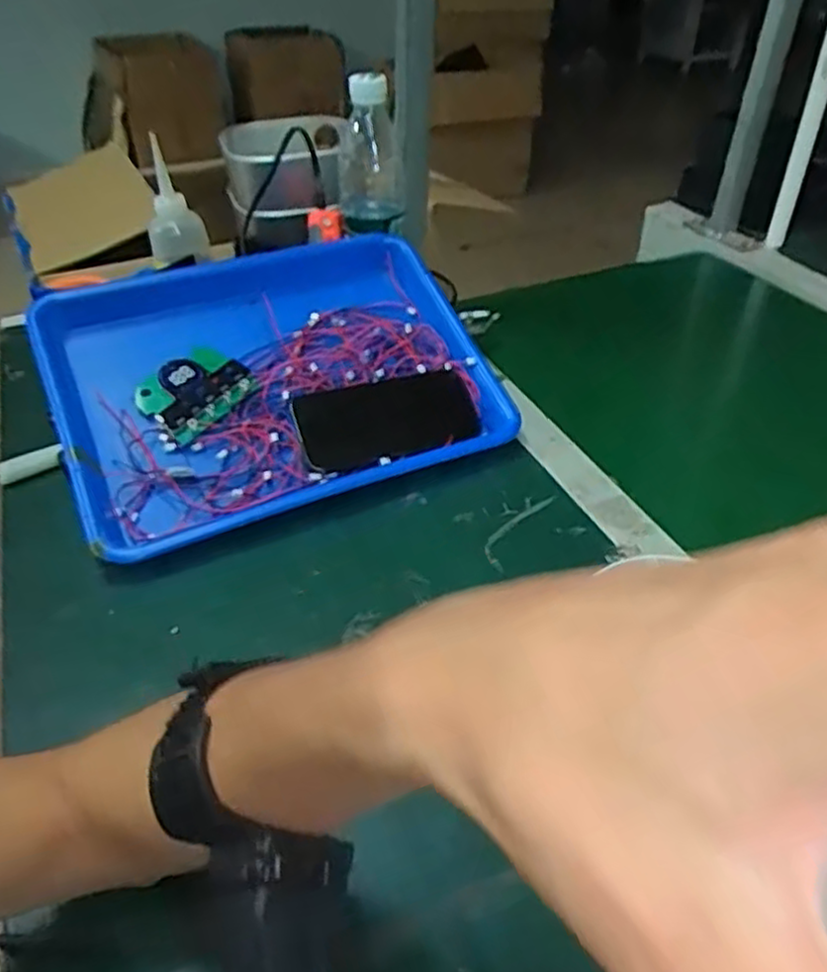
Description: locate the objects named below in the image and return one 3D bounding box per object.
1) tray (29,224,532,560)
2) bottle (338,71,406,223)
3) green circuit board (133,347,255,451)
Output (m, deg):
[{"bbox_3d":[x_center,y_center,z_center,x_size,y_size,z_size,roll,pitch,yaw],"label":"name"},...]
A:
[{"bbox_3d":[-0.110,-0.087,0.602,0.342,0.050,0.253,-19,60,-16],"label":"tray"},{"bbox_3d":[-0.043,-0.308,0.689,0.061,0.127,0.056,0,60,1],"label":"bottle"},{"bbox_3d":[-0.177,-0.074,0.591,0.069,0.020,0.087,38,66,20],"label":"green circuit board"}]

